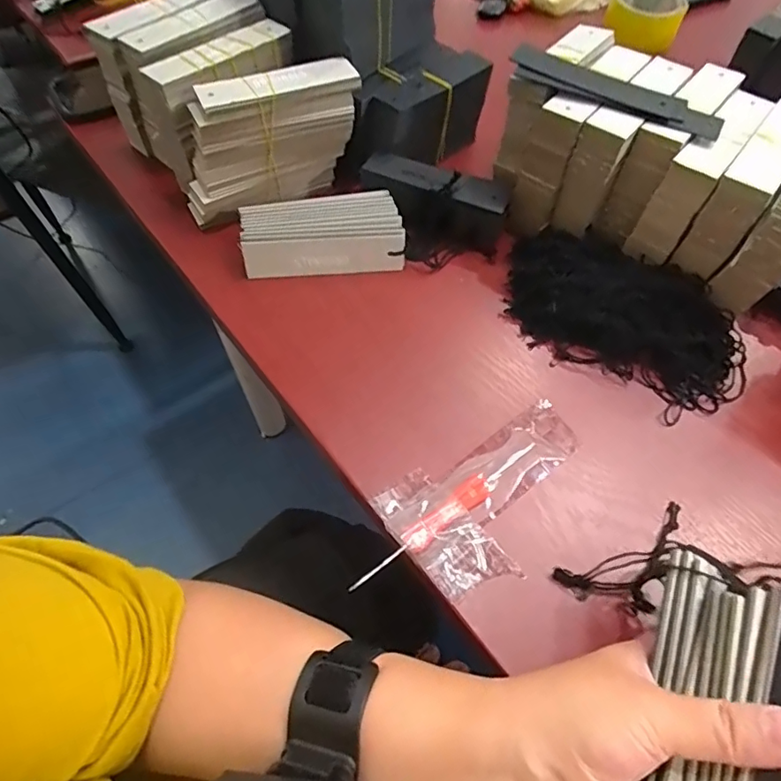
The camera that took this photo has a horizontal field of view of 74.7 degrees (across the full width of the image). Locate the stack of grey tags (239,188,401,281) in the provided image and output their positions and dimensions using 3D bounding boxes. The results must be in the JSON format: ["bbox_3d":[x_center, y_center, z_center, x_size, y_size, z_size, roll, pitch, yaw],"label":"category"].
[{"bbox_3d":[-0.056,-0.126,0.418,0.125,0.029,0.062,-8,58,-6],"label":"stack of grey tags"}]

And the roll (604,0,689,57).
[{"bbox_3d":[0.341,-0.504,0.681,0.091,0.054,0.091,21,60,12],"label":"roll"}]

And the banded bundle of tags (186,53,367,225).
[{"bbox_3d":[-0.101,-0.205,0.423,0.153,0.092,0.042,-25,62,-16],"label":"banded bundle of tags"}]

